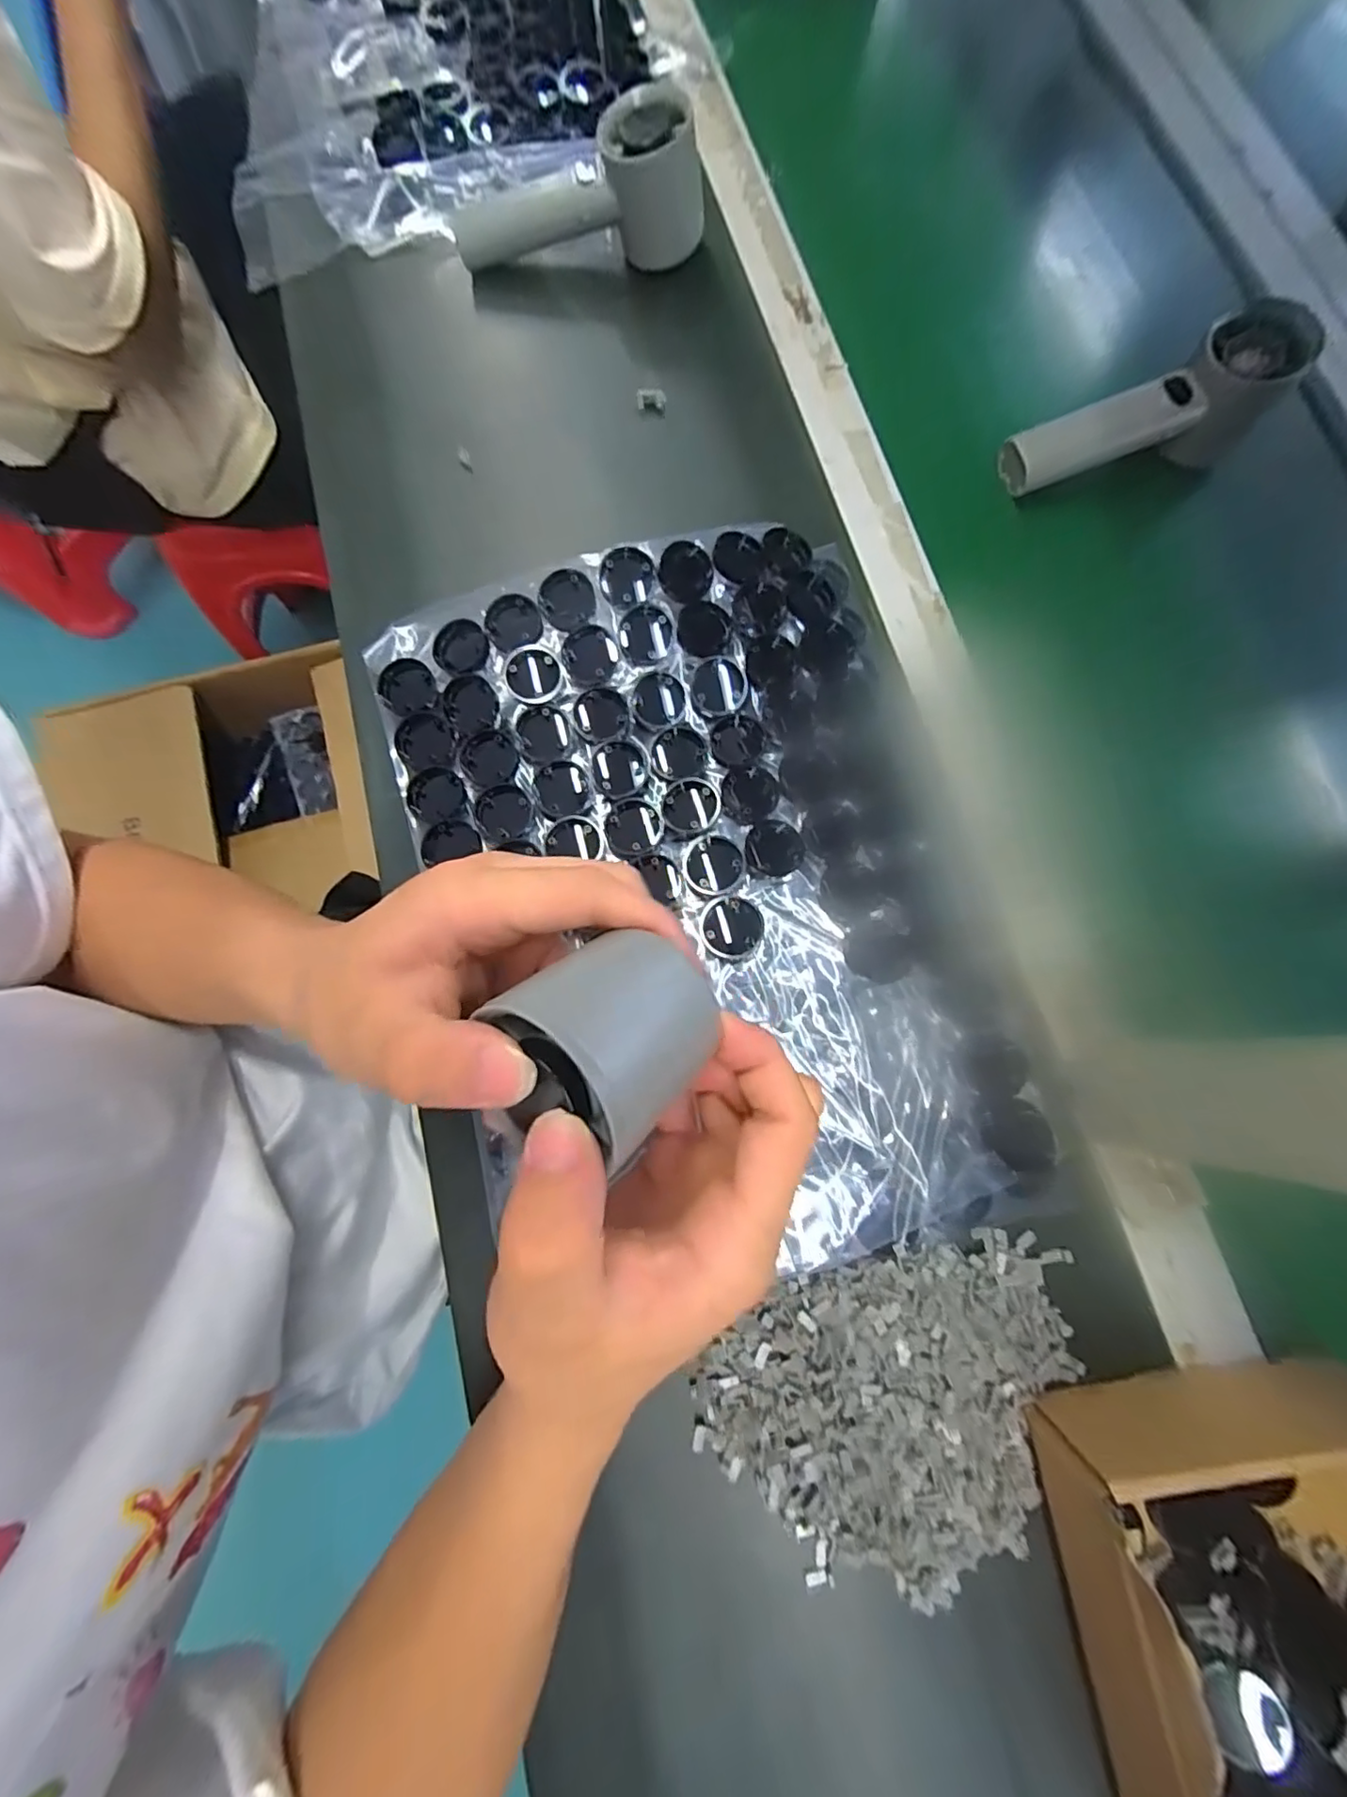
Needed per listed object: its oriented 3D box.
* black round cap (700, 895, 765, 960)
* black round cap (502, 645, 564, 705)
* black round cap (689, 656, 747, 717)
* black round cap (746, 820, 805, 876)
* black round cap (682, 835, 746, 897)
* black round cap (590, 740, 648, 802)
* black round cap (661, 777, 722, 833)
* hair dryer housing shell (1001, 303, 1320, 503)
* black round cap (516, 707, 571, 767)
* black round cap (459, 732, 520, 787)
[{"bbox_3d":[0.028,0.014,0.287,0.030,0.004,0.029,0,78,-1],"label":"black round cap"},{"bbox_3d":[-0.074,-0.117,0.313,0.030,0.009,0.030,0,91,4],"label":"black round cap"},{"bbox_3d":[0.024,-0.114,0.315,0.029,0.007,0.029,2,78,-1],"label":"black round cap"},{"bbox_3d":[0.051,-0.026,0.297,0.028,0.007,0.030,0,78,-1],"label":"black round cap"},{"bbox_3d":[0.020,-0.016,0.294,0.030,0.004,0.030,0,78,-1],"label":"black round cap"},{"bbox_3d":[-0.028,-0.068,0.316,0.030,0.012,0.029,0,78,-1],"label":"black round cap"},{"bbox_3d":[0.009,-0.048,0.305,0.029,0.007,0.029,0,78,-1],"label":"black round cap"},{"bbox_3d":[0.276,-0.290,0.352,0.159,0.061,0.046,-13,78,-4],"label":"hair dryer housing shell"},{"bbox_3d":[-0.068,-0.085,0.312,0.027,0.010,0.029,0,78,-1],"label":"black round cap"},{"bbox_3d":[-0.096,-0.072,0.313,0.029,0.005,0.032,-40,81,-9],"label":"black round cap"}]

